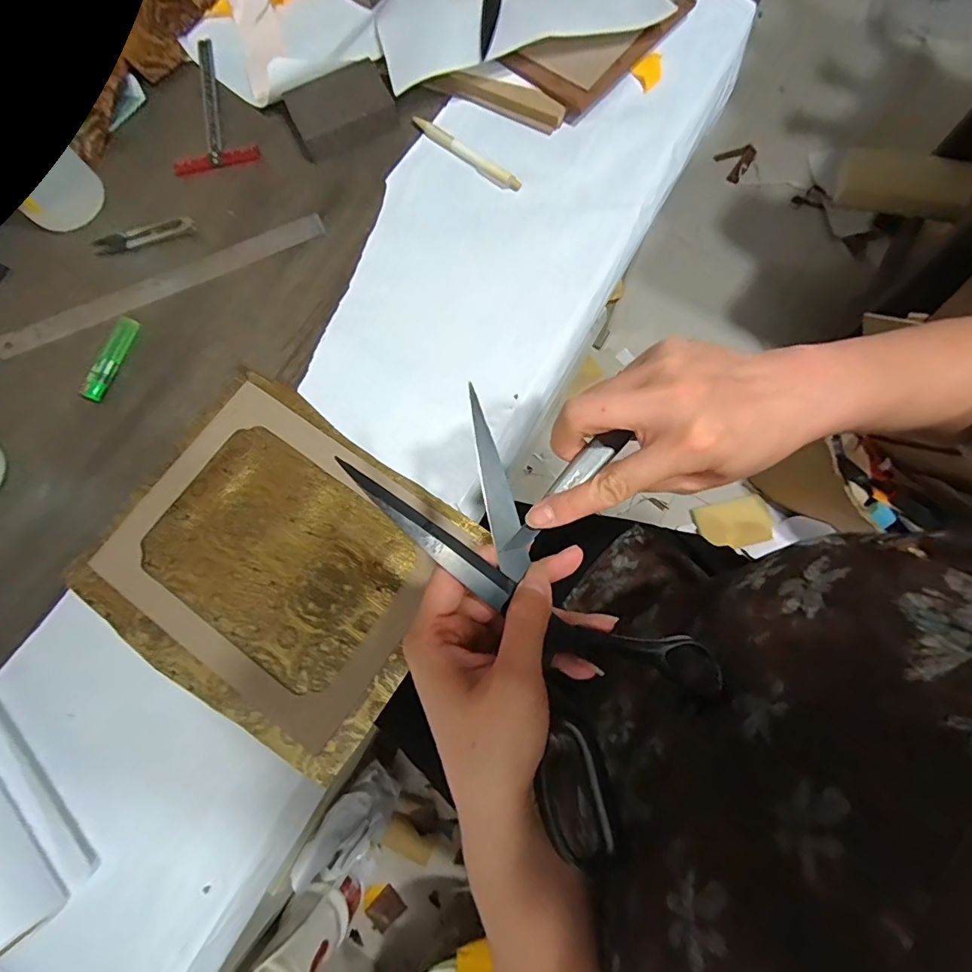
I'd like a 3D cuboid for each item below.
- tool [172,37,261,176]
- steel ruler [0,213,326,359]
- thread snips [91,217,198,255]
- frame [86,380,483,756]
[{"bbox_3d":[-0.294,-0.404,0.527,0.085,0.008,0.164,-15,76,-2],"label":"tool"},{"bbox_3d":[-0.310,-0.193,0.482,0.322,0.006,0.033,-23,67,-3],"label":"steel ruler"},{"bbox_3d":[-0.338,-0.249,0.492,0.102,0.008,0.022,-13,76,-2],"label":"thread snips"},{"bbox_3d":[-0.170,0.054,0.413,0.251,0.004,0.203,35,80,9],"label":"frame"}]

